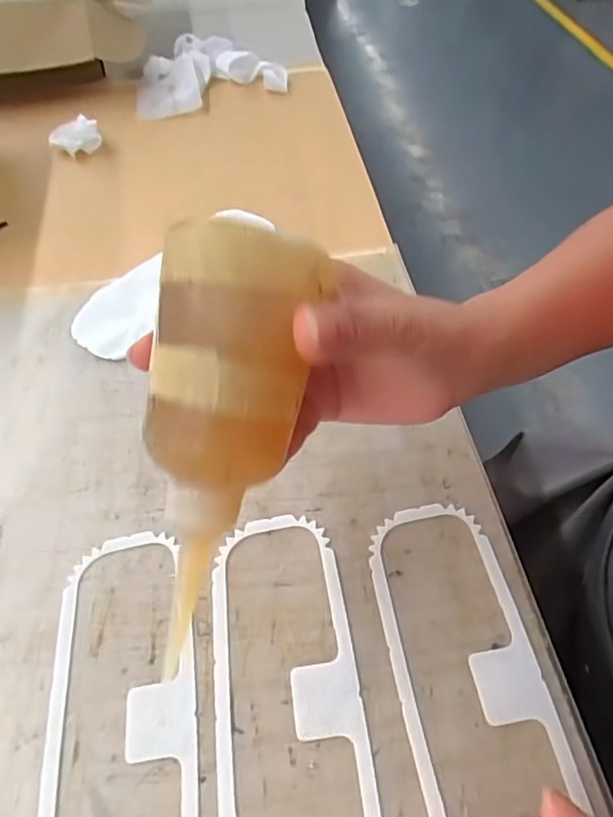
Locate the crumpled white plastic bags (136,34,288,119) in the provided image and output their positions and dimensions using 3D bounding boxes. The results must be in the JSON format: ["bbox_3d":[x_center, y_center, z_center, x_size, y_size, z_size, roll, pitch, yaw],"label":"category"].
[{"bbox_3d":[-0.119,-0.389,0.680,0.170,0.037,0.115,-22,55,-16],"label":"crumpled white plastic bags"}]

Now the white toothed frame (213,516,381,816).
[{"bbox_3d":[-0.008,0.140,0.277,0.068,0.004,0.194,-6,52,-4],"label":"white toothed frame"}]

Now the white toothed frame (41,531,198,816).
[{"bbox_3d":[-0.086,0.148,0.273,0.068,0.004,0.193,-7,52,-5],"label":"white toothed frame"}]

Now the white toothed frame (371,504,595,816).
[{"bbox_3d":[0.079,0.132,0.280,0.069,0.005,0.188,-8,52,-5],"label":"white toothed frame"}]

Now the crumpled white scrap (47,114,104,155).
[{"bbox_3d":[-0.230,-0.269,0.584,0.048,0.026,0.038,-16,53,-12],"label":"crumpled white scrap"}]

